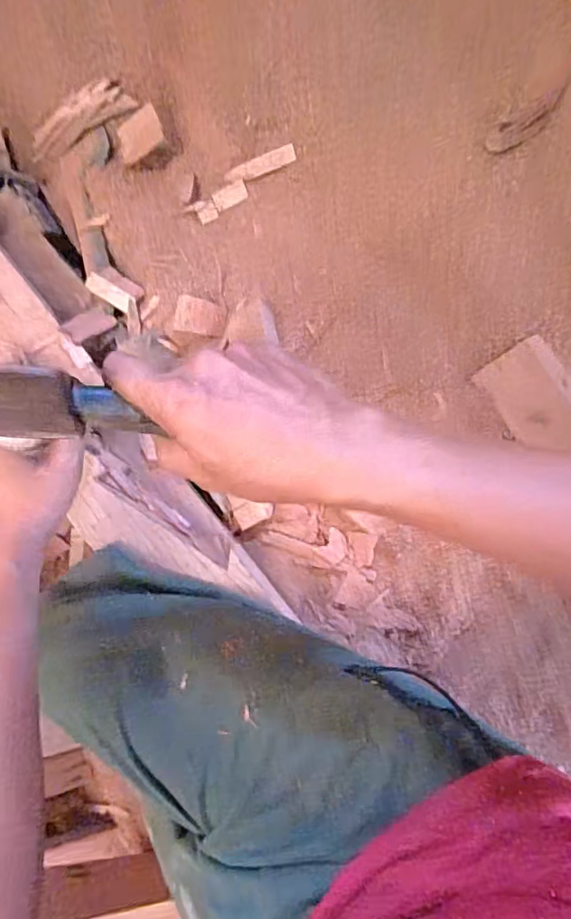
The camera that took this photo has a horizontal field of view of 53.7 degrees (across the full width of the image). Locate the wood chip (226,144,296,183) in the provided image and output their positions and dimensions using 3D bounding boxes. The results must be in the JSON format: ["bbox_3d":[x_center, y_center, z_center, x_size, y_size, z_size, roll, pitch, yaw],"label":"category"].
[{"bbox_3d":[-0.030,-0.354,0.677,0.088,0.005,0.024,-11,90,20],"label":"wood chip"}]

